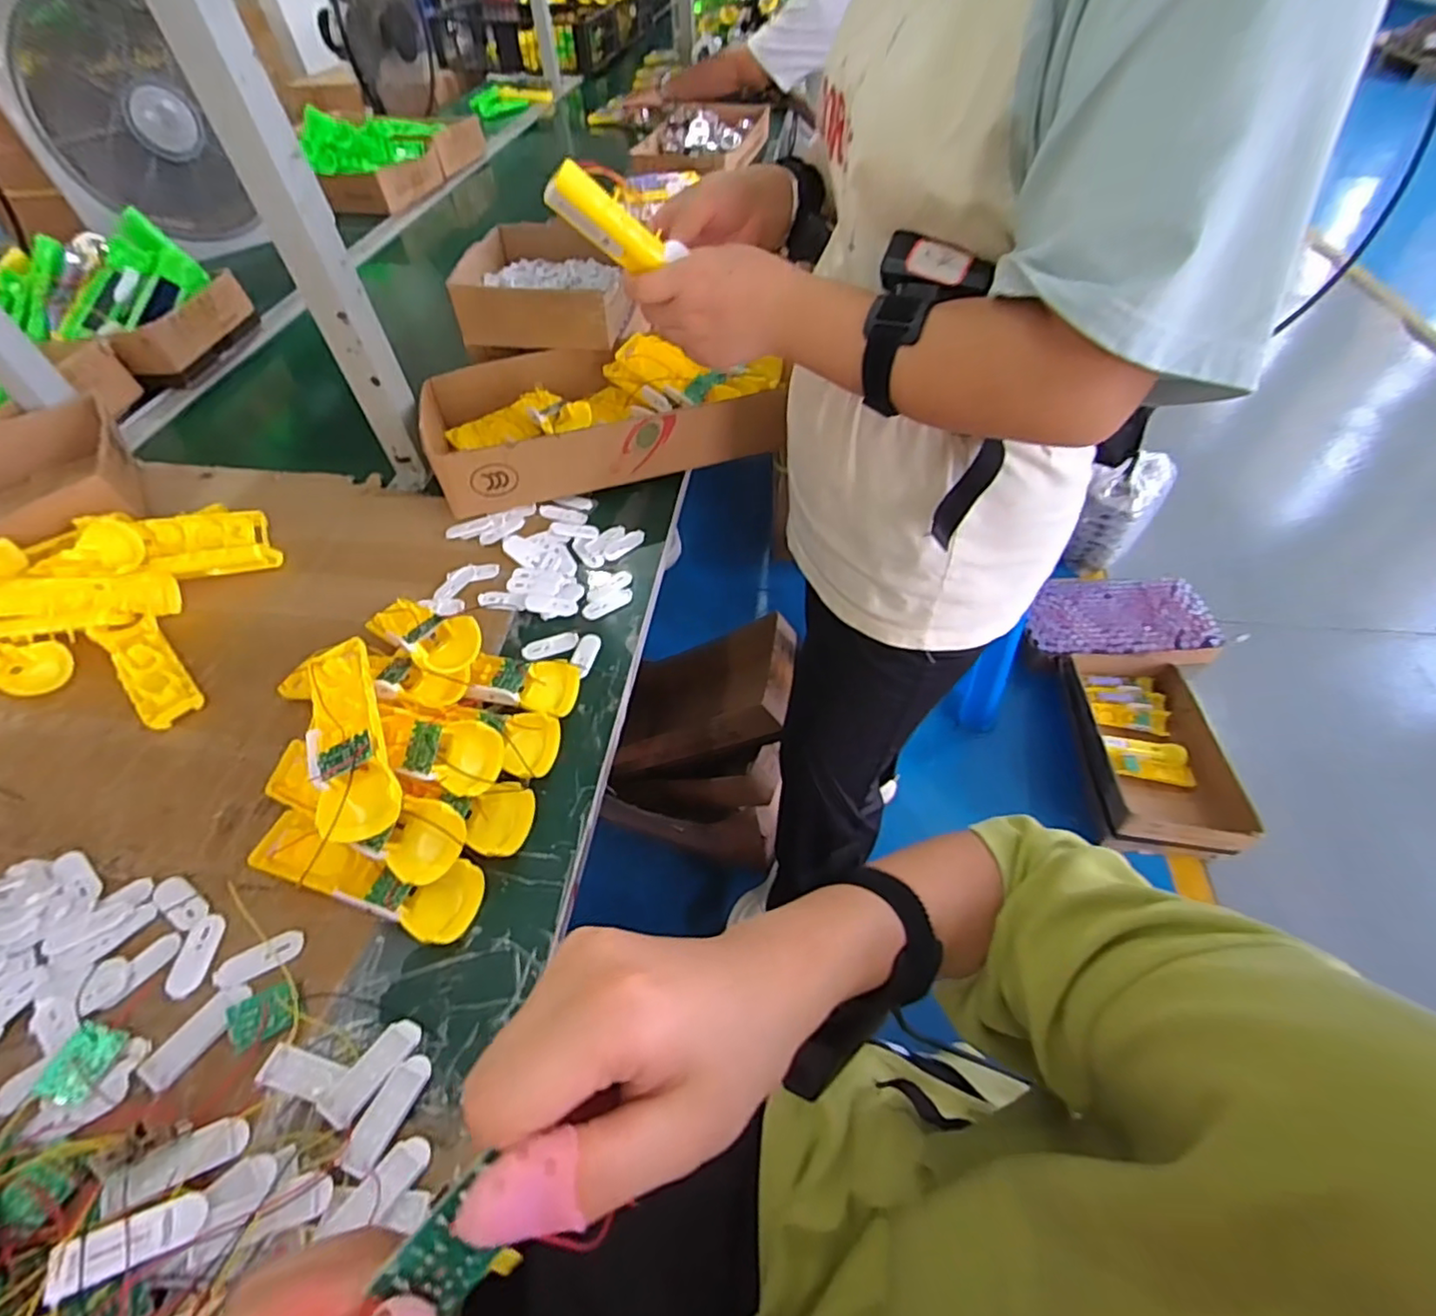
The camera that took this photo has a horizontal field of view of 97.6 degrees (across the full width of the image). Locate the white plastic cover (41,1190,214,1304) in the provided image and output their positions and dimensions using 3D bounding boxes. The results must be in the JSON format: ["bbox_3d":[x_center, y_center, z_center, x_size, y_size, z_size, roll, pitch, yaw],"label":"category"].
[{"bbox_3d":[-0.277,0.275,0.295,0.056,0.007,0.021,-8,49,-28],"label":"white plastic cover"}]

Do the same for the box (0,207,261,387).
[{"bbox_3d":[-0.868,-0.526,0.920,0.285,0.138,0.219,15,54,14],"label":"box"}]

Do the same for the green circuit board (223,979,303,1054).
[{"bbox_3d":[-0.272,0.214,0.378,0.034,0.006,0.027,-15,71,-34],"label":"green circuit board"}]

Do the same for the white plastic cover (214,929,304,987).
[{"bbox_3d":[-0.296,0.194,0.405,0.050,0.007,0.022,-25,55,-17],"label":"white plastic cover"}]

